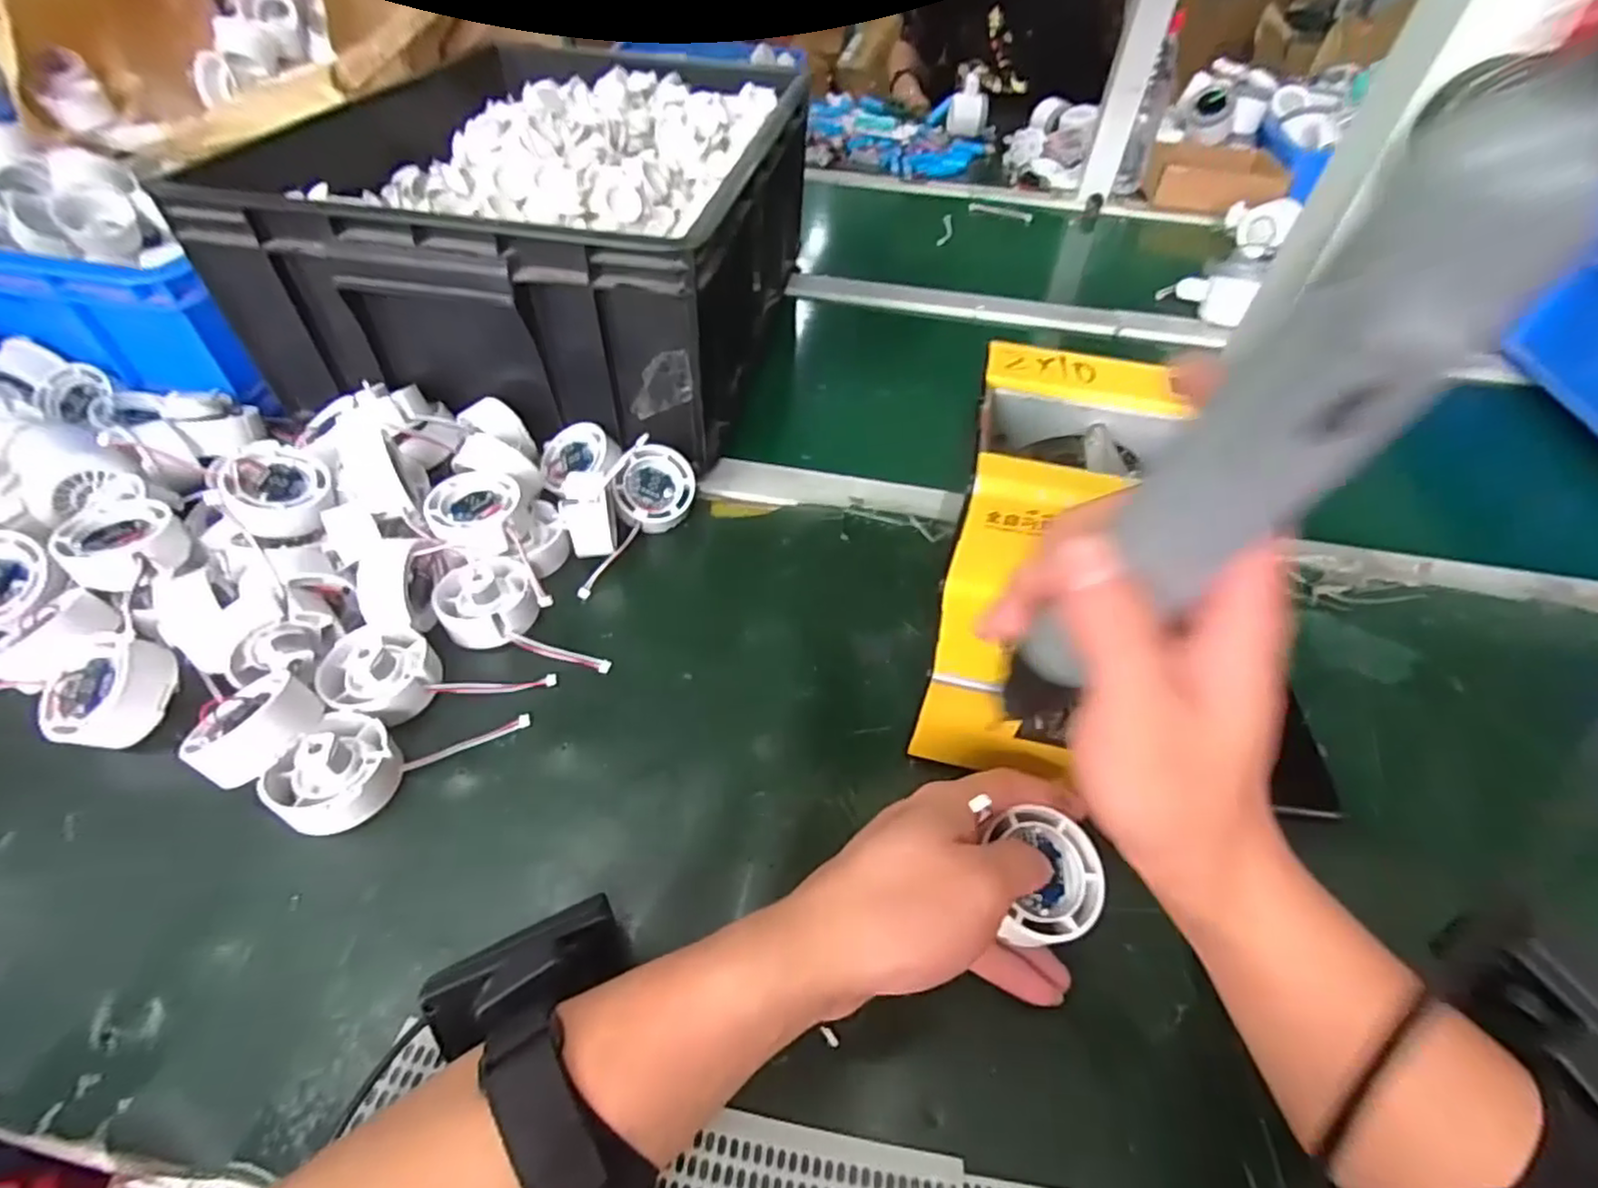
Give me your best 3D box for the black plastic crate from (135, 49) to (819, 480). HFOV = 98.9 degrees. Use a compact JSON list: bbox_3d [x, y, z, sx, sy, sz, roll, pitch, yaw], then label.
[{"bbox_3d":[-0.210,-0.322,0.600,0.377,0.160,0.439,9,49,6],"label":"black plastic crate"}]

